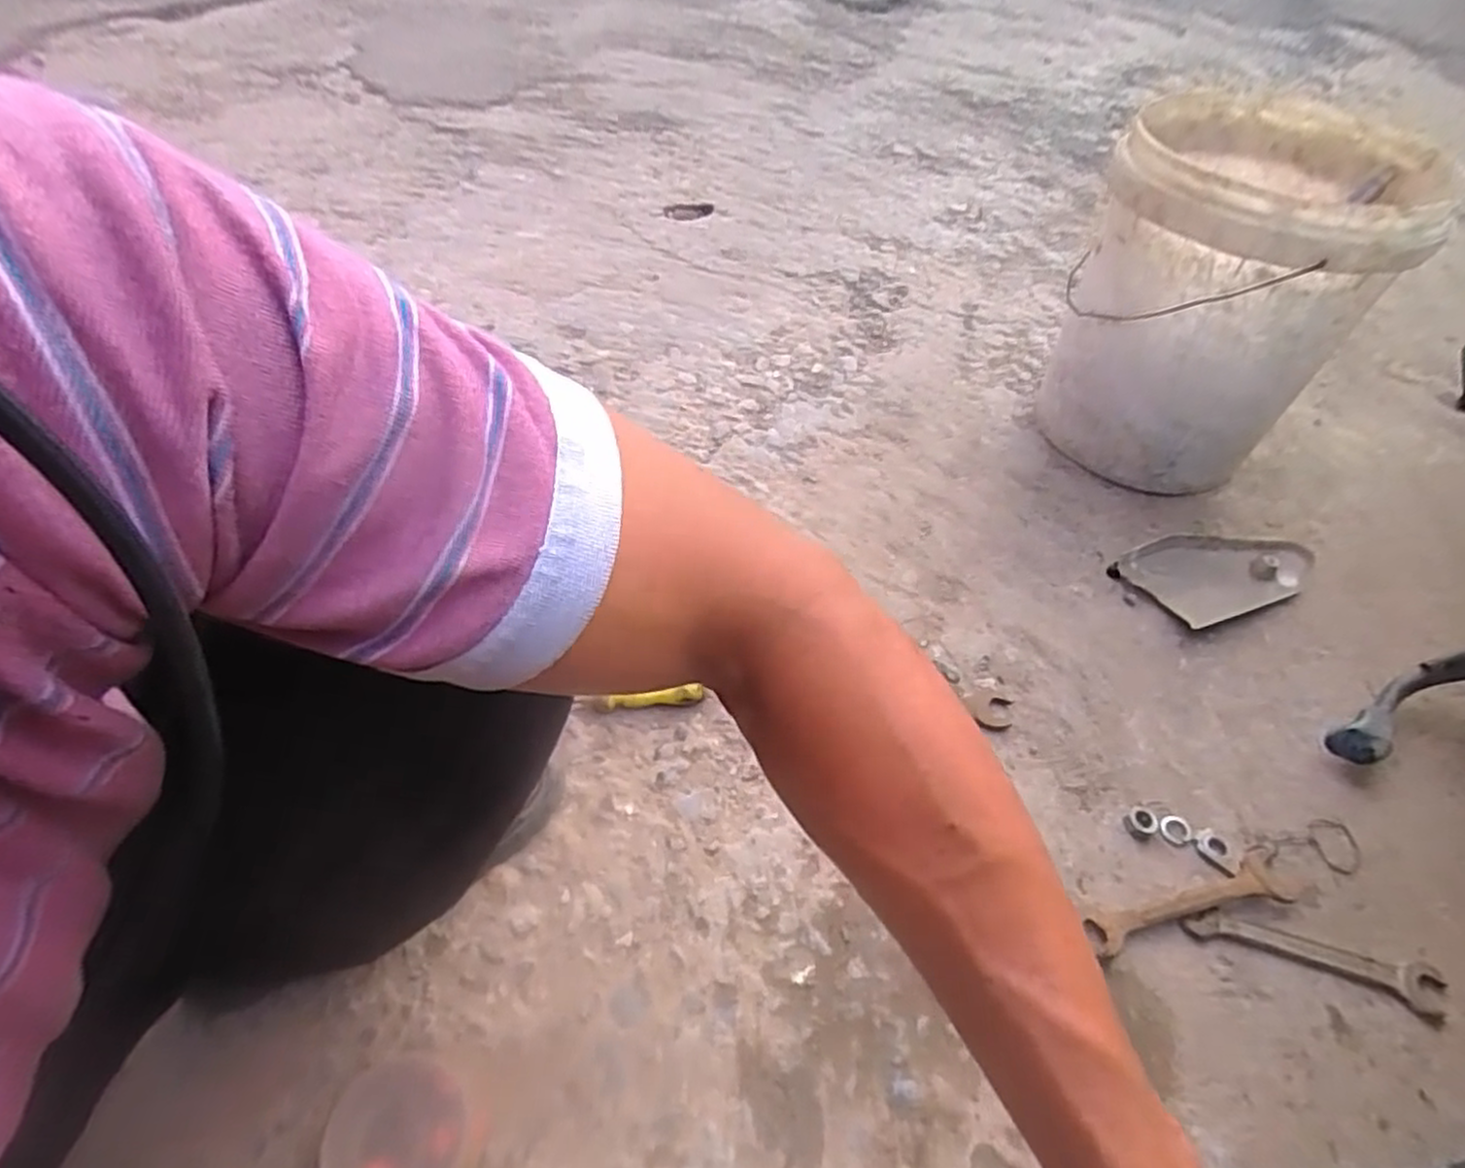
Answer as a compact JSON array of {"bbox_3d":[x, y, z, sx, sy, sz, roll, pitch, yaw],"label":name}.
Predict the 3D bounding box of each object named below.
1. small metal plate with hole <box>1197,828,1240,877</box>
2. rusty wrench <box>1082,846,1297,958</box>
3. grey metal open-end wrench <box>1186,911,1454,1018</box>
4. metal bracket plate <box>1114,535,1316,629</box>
[{"bbox_3d":[0.417,0.230,0.642,0.029,0.008,0.039,-23,54,-22],"label":"small metal plate with hole"},{"bbox_3d":[0.371,0.258,0.602,0.182,0.007,0.042,-13,51,-15],"label":"rusty wrench"},{"bbox_3d":[0.456,0.293,0.583,0.190,0.006,0.034,12,50,6],"label":"grey metal open-end wrench"},{"bbox_3d":[0.547,-0.015,0.847,0.208,0.029,0.117,-16,52,-17],"label":"metal bracket plate"}]

